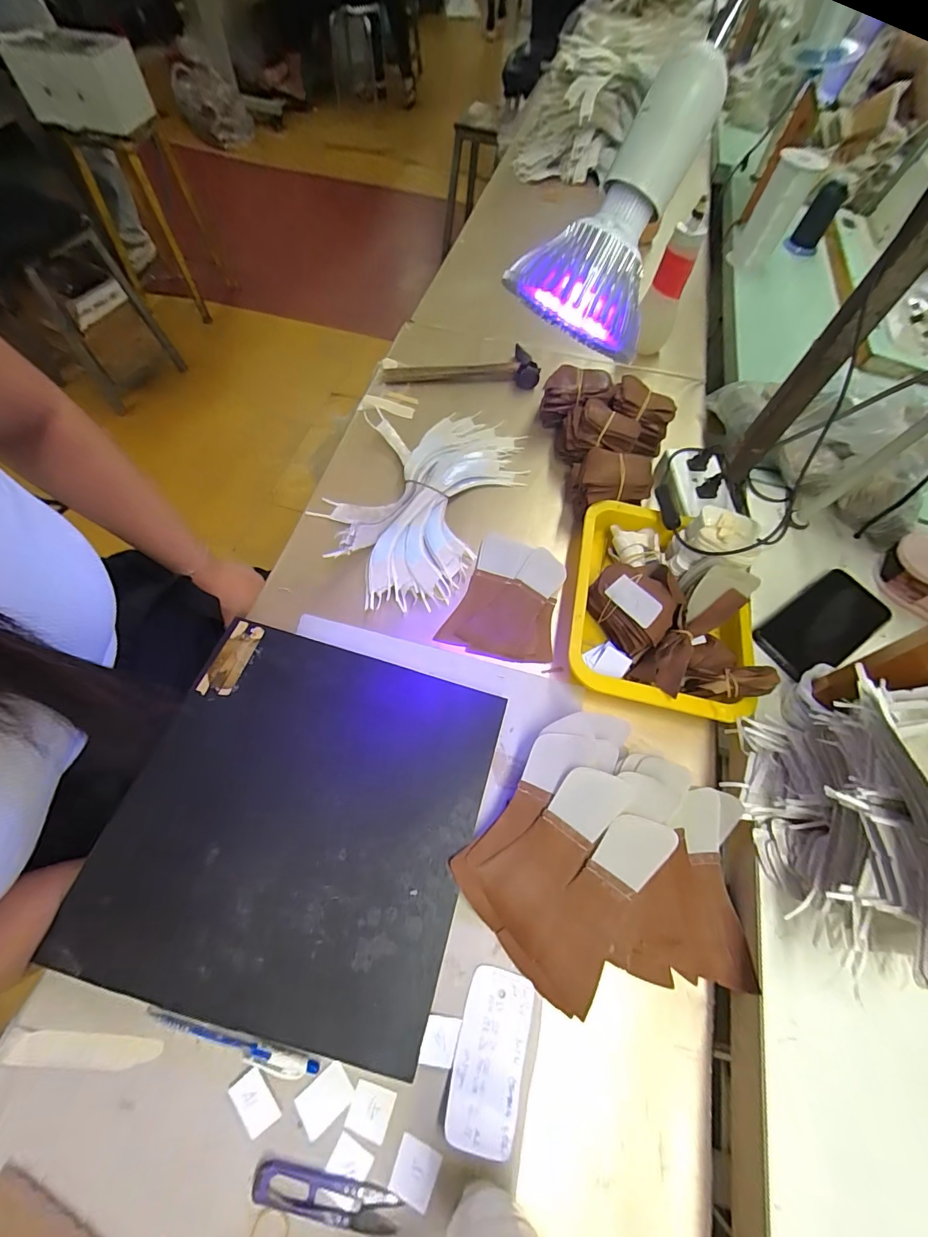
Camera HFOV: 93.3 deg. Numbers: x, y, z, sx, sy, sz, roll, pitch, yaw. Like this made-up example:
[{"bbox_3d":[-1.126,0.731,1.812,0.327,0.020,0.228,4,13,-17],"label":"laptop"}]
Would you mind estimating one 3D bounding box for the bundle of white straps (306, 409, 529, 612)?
[{"bbox_3d":[-0.057,-0.174,0.571,0.223,0.051,0.333,17,62,6],"label":"bundle of white straps"}]

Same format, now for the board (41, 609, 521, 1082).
[{"bbox_3d":[-0.140,0.170,0.392,0.295,0.011,0.299,15,62,5],"label":"board"}]

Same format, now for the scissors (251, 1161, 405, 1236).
[{"bbox_3d":[-0.094,0.398,0.299,0.100,0.013,0.023,12,62,3],"label":"scissors"}]

